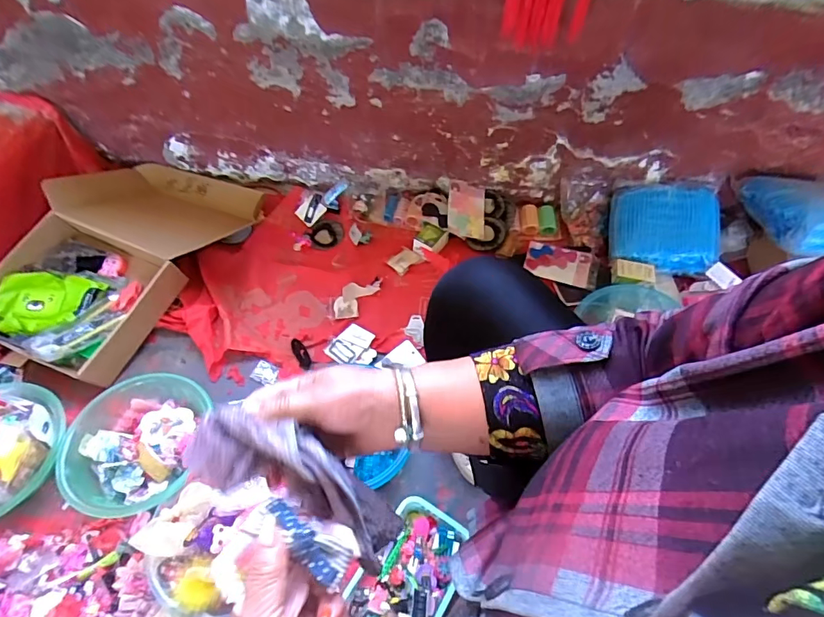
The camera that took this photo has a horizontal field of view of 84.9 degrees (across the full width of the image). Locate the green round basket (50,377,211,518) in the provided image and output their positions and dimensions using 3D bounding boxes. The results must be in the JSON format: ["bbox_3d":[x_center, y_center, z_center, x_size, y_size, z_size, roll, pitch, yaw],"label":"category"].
[{"bbox_3d":[-0.464,0.230,0.773,0.229,0.062,0.238,7,55,4],"label":"green round basket"}]

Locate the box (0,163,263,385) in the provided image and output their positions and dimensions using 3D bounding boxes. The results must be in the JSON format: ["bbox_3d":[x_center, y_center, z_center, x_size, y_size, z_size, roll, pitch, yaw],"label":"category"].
[{"bbox_3d":[-0.631,-0.141,0.992,0.388,0.122,0.583,17,56,11],"label":"box"}]

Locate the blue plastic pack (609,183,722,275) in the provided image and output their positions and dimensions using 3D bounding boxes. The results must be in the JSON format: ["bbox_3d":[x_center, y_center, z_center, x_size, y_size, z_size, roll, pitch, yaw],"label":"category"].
[{"bbox_3d":[0.566,-0.185,1.027,0.221,0.103,0.177,10,55,6],"label":"blue plastic pack"}]

